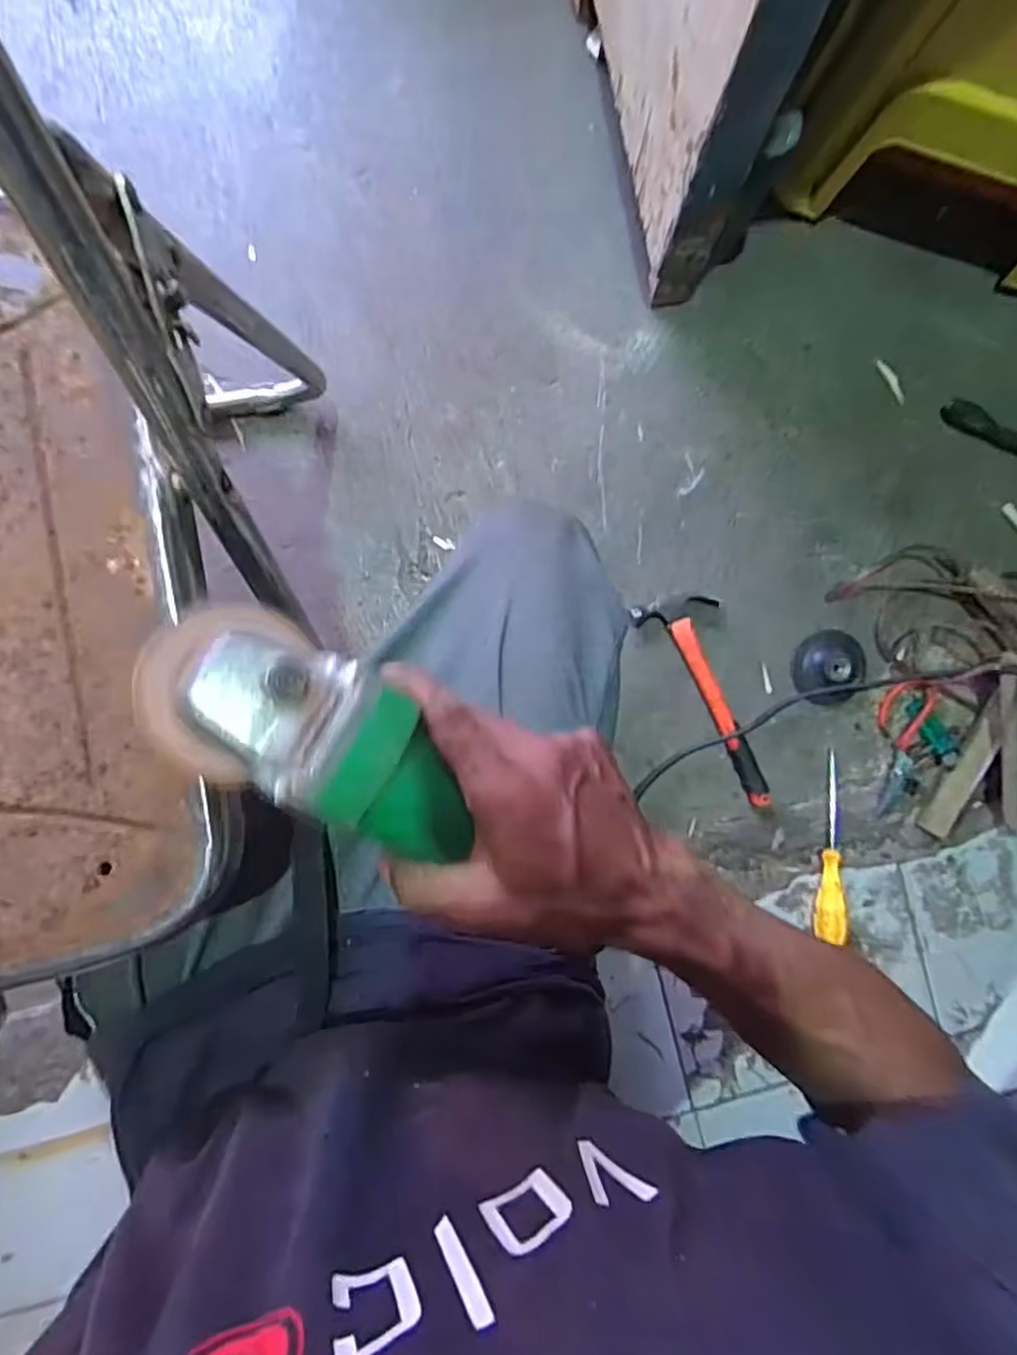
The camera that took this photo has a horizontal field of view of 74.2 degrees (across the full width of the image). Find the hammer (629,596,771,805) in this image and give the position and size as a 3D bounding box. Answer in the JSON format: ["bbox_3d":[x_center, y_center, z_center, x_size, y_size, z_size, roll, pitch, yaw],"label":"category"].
[{"bbox_3d":[0.242,0.021,0.761,0.091,0.025,0.266,-30,92,-2],"label":"hammer"}]

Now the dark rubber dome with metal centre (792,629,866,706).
[{"bbox_3d":[0.363,-0.010,0.750,0.083,0.029,0.081,2,90,-3],"label":"dark rubber dome with metal centre"}]

